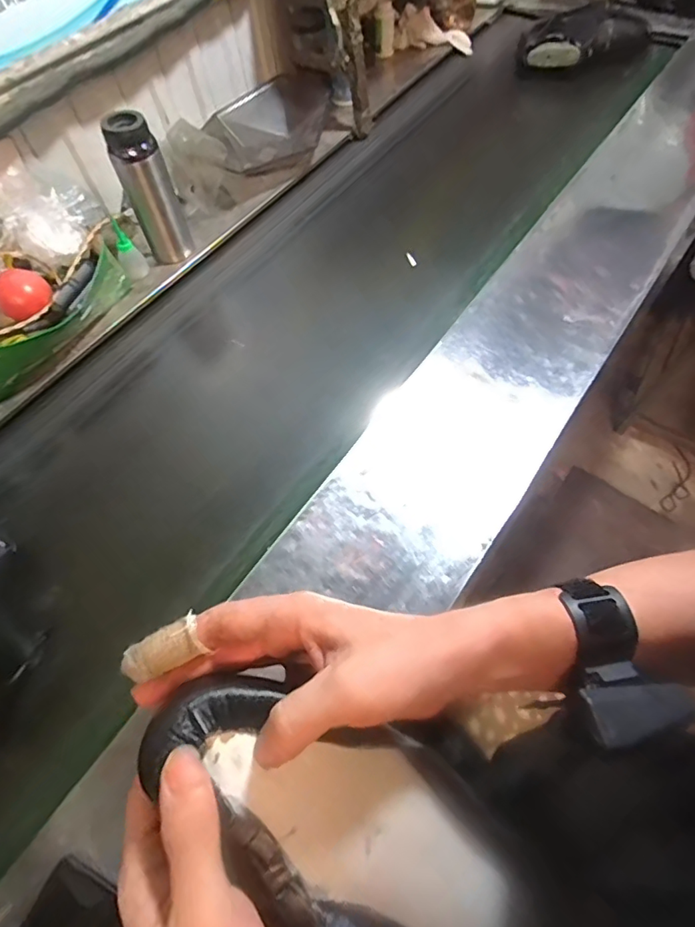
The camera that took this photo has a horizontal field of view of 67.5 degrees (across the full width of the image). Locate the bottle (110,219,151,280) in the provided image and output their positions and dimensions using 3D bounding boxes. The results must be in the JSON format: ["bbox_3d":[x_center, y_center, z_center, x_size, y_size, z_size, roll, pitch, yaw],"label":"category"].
[{"bbox_3d":[-0.381,-0.369,0.904,0.043,0.091,0.043,-27,64,-11],"label":"bottle"}]

